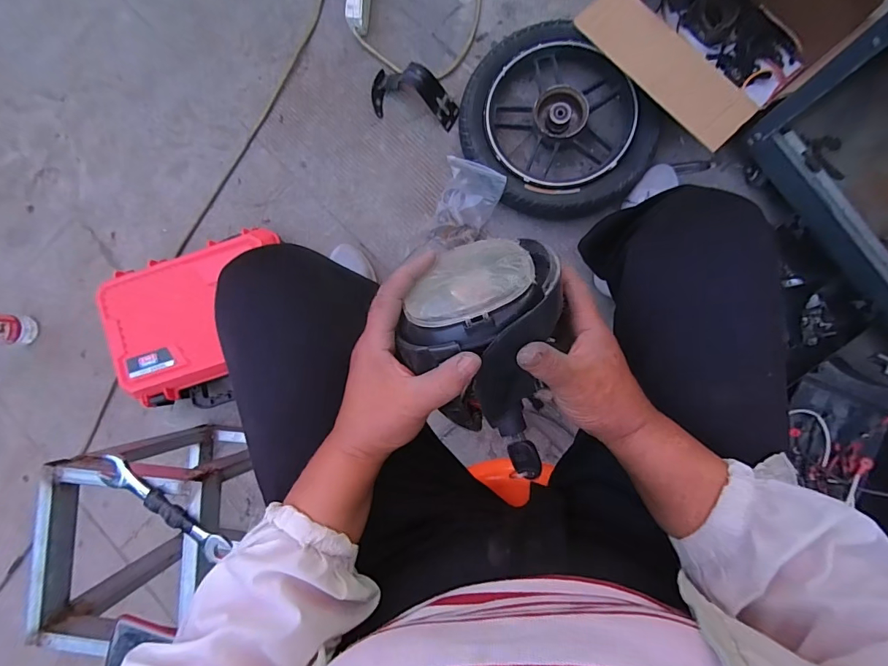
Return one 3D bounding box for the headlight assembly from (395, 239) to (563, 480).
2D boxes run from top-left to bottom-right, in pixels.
[{"bbox_3d":[0.027,0.019,0.309,0.107,0.092,0.172,7,87,9],"label":"headlight assembly"}]

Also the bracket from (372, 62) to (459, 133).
[{"bbox_3d":[-0.067,-0.449,0.802,0.183,0.081,0.081,27,91,9],"label":"bracket"}]

